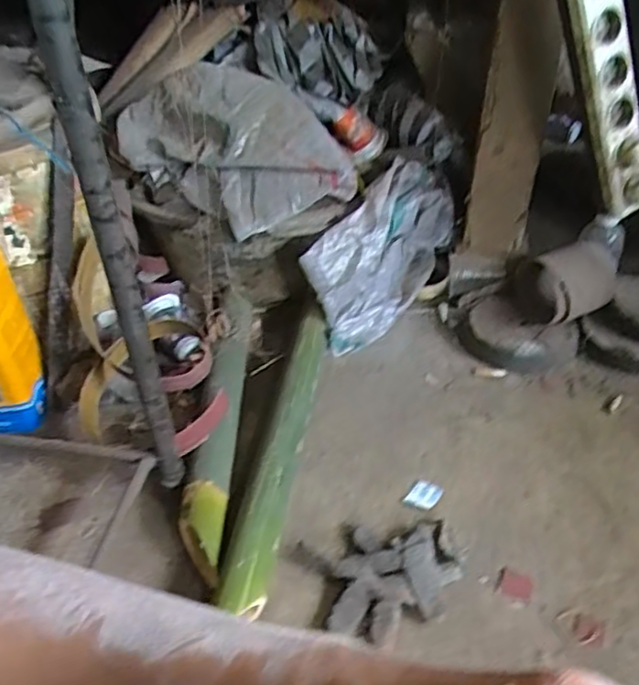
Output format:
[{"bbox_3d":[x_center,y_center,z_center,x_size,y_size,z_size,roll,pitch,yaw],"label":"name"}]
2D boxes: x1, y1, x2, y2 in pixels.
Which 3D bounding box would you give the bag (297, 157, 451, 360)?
[{"bbox_3d":[0.099,-0.135,0.965,0.074,0.193,0.276,26,48,31],"label":"bag"}]

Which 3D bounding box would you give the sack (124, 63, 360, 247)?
[{"bbox_3d":[-0.120,-0.273,0.890,0.192,0.139,0.320,-30,47,-29],"label":"sack"}]

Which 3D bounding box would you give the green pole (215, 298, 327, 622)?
[{"bbox_3d":[-0.042,0.100,0.801,0.058,0.054,0.448,4,40,8],"label":"green pole"}]

